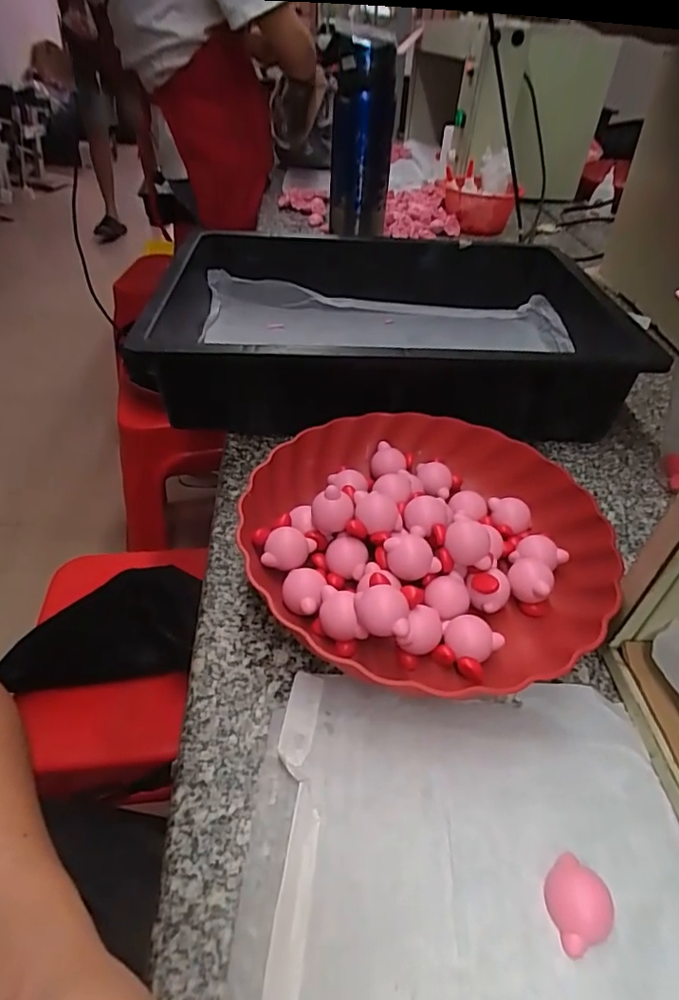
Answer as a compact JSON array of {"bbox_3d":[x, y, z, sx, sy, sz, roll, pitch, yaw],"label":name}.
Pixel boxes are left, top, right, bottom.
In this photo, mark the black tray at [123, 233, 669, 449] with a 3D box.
[{"bbox_3d":[0.059,-0.179,0.573,0.449,0.096,0.321,-1,42,-5],"label":"black tray"}]

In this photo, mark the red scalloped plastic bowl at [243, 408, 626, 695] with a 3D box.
[{"bbox_3d":[0.061,0.021,0.383,0.233,0.052,0.218,2,42,-2],"label":"red scalloped plastic bowl"}]

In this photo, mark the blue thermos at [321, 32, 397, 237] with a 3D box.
[{"bbox_3d":[0.023,-0.443,0.718,0.082,0.195,0.078,-5,49,-6],"label":"blue thermos"}]

